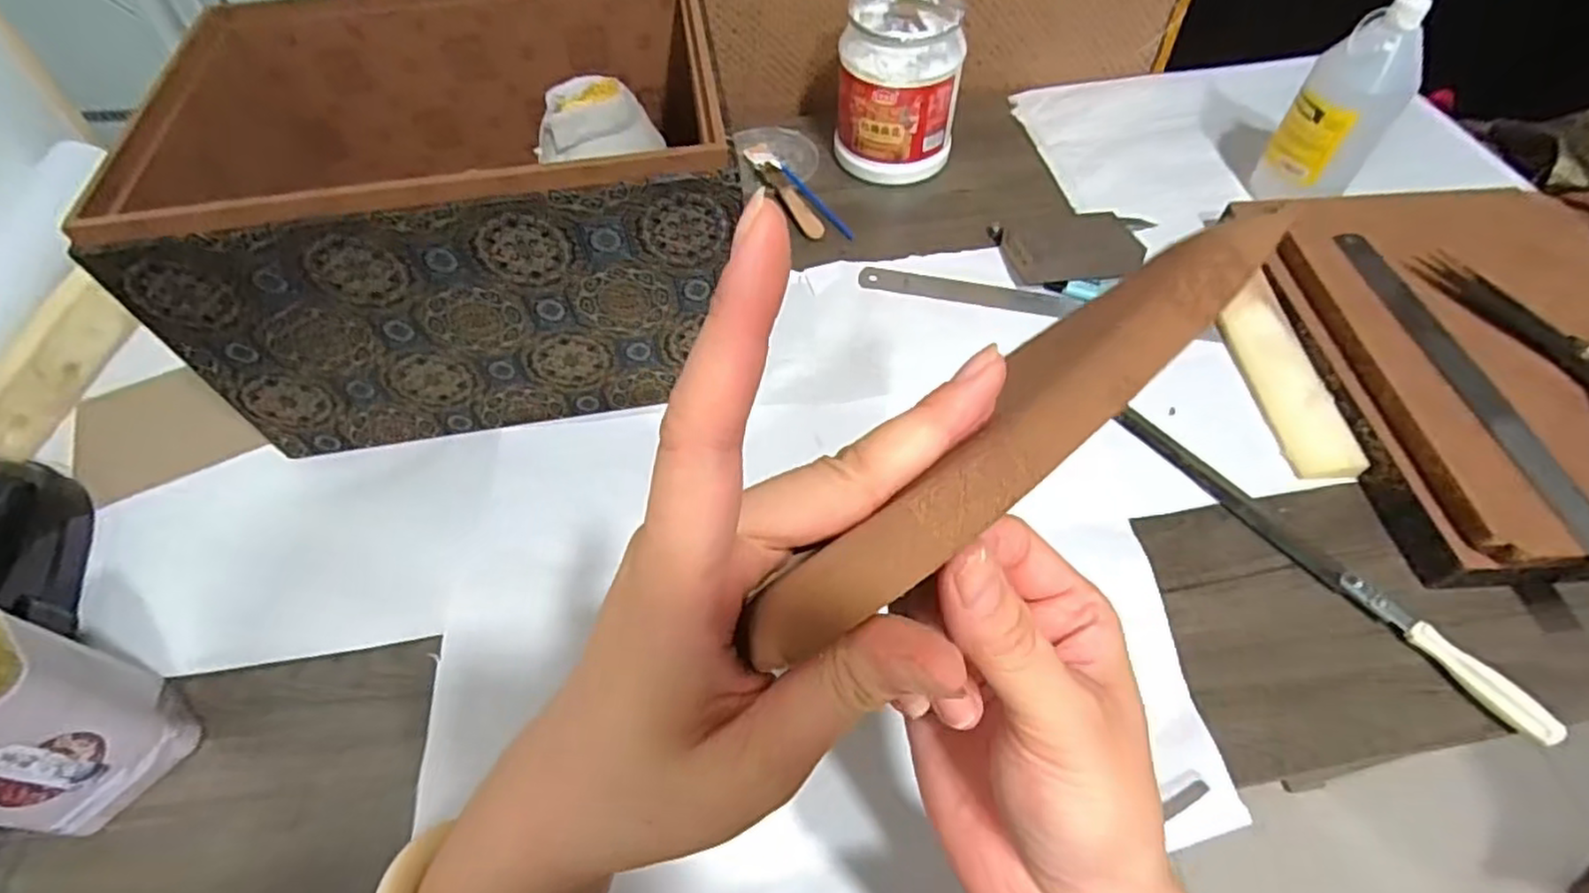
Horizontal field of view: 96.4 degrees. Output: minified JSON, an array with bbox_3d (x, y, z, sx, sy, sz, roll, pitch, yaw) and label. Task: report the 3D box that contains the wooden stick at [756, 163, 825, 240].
[{"bbox_3d":[-0.005,-0.235,0.671,0.020,0.007,0.112,-22,58,-14],"label":"wooden stick"}]

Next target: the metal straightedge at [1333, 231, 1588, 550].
[{"bbox_3d":[0.457,-0.038,0.474,0.023,0.008,0.321,-4,56,-2],"label":"metal straightedge"}]

